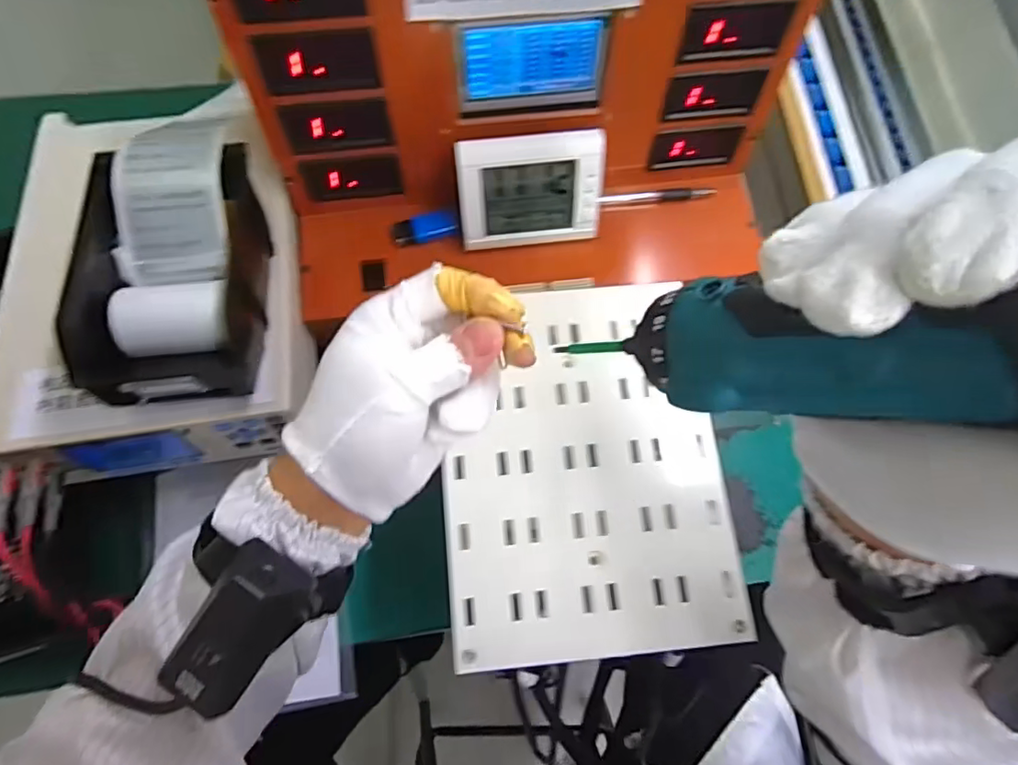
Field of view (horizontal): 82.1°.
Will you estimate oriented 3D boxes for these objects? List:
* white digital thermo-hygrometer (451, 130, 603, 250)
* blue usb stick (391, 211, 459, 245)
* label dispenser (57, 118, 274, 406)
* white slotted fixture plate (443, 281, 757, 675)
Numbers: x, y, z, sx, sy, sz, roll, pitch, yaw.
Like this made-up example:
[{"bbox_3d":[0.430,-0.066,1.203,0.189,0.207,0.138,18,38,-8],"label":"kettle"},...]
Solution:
[{"bbox_3d":[0.017,-0.149,0.468,0.112,0.094,0.013,-7,45,-4],"label":"white digital thermo-hygrometer"},{"bbox_3d":[-0.072,-0.133,0.503,0.056,0.010,0.023,-15,113,-9],"label":"blue usb stick"},{"bbox_3d":[-0.233,-0.082,0.421,0.105,0.081,0.201,-3,72,-3],"label":"label dispenser"},{"bbox_3d":[0.046,0.048,0.370,0.170,0.008,0.229,-5,72,-4],"label":"white slotted fixture plate"}]

